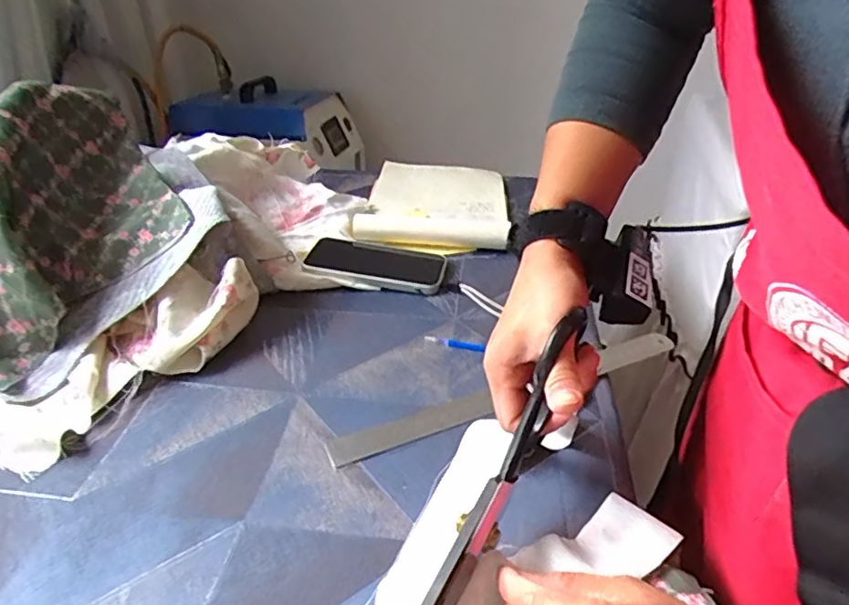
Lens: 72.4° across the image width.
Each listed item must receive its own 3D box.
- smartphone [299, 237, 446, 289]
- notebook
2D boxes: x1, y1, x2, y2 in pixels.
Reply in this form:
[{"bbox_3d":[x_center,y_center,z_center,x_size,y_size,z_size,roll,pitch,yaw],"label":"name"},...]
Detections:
[{"bbox_3d":[-0.054,-0.044,0.652,0.151,0.014,0.085,10,29,6],"label":"smartphone"},{"bbox_3d":[0.017,-0.146,0.797,0.185,0.023,0.278,2,33,3],"label":"notebook"}]

